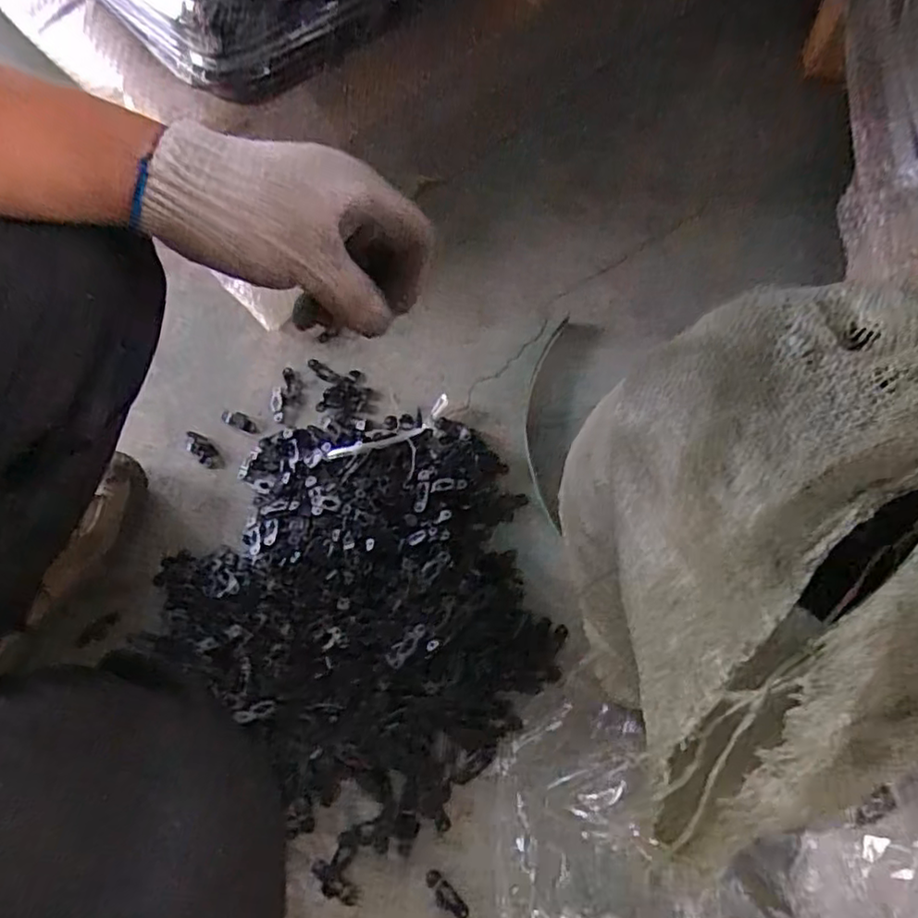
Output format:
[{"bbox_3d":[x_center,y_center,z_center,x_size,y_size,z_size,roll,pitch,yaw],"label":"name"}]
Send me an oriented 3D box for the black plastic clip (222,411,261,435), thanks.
[{"bbox_3d":[-0.243,-0.040,0.718,0.048,0.005,0.017,23,71,11],"label":"black plastic clip"}]

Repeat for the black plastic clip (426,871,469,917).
[{"bbox_3d":[-0.011,0.362,0.531,0.017,0.004,0.044,-43,73,-14],"label":"black plastic clip"}]

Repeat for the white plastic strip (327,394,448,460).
[{"bbox_3d":[-0.071,-0.026,0.686,0.140,0.017,0.028,-25,70,-8],"label":"white plastic strip"}]

